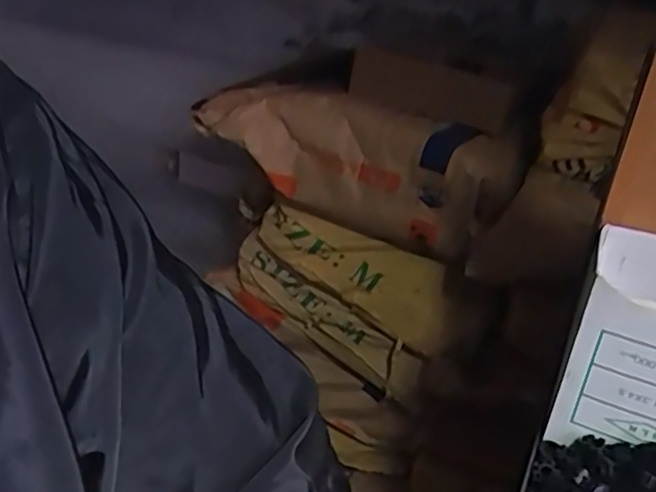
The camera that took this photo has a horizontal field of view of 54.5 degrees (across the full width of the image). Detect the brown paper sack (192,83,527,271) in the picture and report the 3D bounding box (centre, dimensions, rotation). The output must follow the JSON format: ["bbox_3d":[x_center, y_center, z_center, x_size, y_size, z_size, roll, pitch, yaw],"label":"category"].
[{"bbox_3d":[0.023,-0.129,1.025,0.522,0.194,0.130,18,28,23],"label":"brown paper sack"}]

